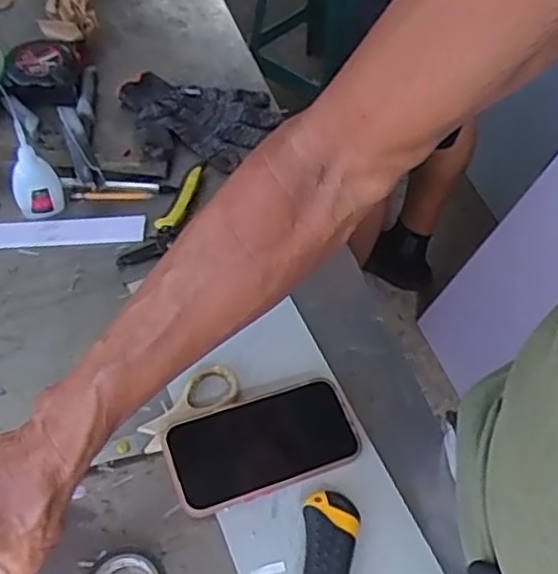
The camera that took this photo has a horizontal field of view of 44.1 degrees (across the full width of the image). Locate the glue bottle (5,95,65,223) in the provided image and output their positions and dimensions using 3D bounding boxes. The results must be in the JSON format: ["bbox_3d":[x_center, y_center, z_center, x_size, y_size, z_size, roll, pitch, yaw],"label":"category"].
[{"bbox_3d":[-0.243,-0.119,0.671,0.044,0.116,0.038,-16,55,-14],"label":"glue bottle"}]

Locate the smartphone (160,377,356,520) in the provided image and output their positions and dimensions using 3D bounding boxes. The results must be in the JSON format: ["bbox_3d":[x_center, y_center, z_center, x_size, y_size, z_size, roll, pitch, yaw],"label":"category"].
[{"bbox_3d":[-0.013,0.123,0.549,0.149,0.009,0.079,-16,61,-19],"label":"smartphone"}]

